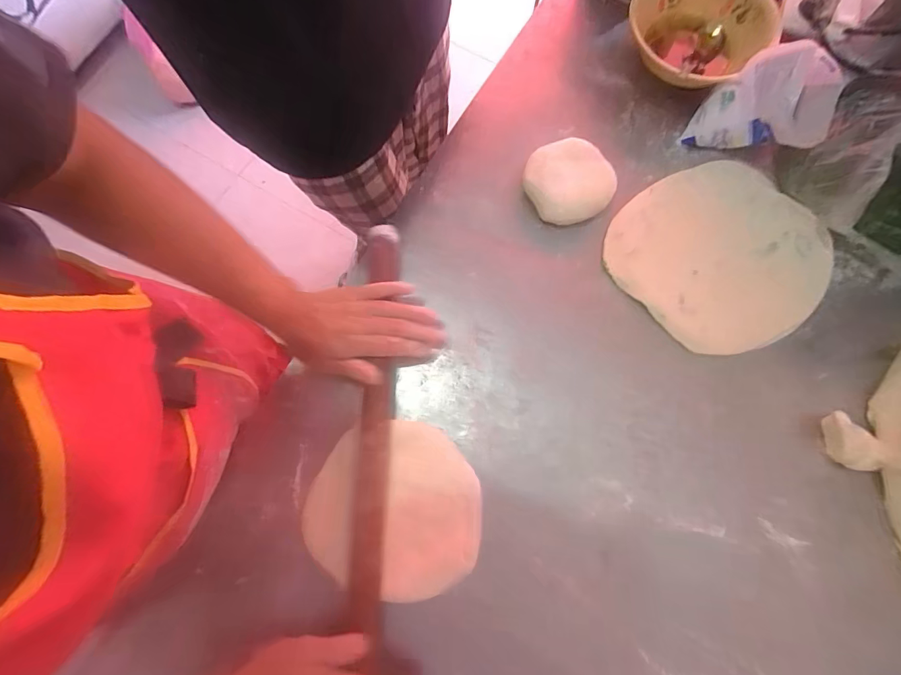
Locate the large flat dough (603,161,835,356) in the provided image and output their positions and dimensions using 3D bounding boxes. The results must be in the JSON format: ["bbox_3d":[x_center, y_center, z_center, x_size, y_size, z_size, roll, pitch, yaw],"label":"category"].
[{"bbox_3d":[0.305,-0.095,0.498,0.212,0.019,0.213,0,76,1],"label":"large flat dough"}]

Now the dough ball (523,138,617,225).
[{"bbox_3d":[0.138,-0.182,0.514,0.095,0.031,0.093,0,76,1],"label":"dough ball"}]

